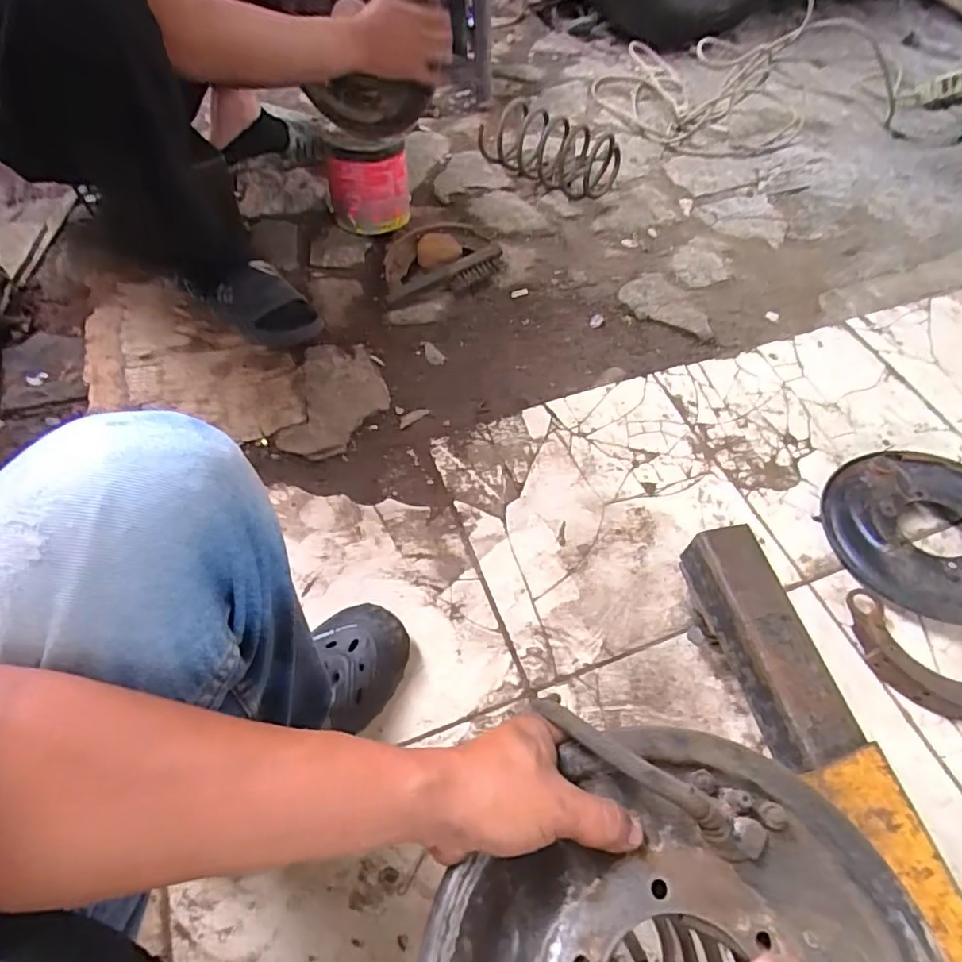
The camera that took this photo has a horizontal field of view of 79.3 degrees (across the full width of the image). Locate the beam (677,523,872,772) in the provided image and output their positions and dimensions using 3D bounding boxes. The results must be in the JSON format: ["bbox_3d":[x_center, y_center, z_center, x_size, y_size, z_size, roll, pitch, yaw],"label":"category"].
[{"bbox_3d":[0.282,0.162,0.587,0.070,0.067,0.233,-9,58,-9],"label":"beam"}]

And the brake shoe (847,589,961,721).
[{"bbox_3d":[0.558,0.221,0.698,0.223,0.031,0.118,23,60,14],"label":"brake shoe"}]

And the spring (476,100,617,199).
[{"bbox_3d":[0.135,-0.746,1.296,0.357,0.125,0.130,26,61,16],"label":"spring"}]

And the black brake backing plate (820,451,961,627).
[{"bbox_3d":[0.602,0.063,0.771,0.239,0.083,0.266,-23,60,-14],"label":"black brake backing plate"}]

